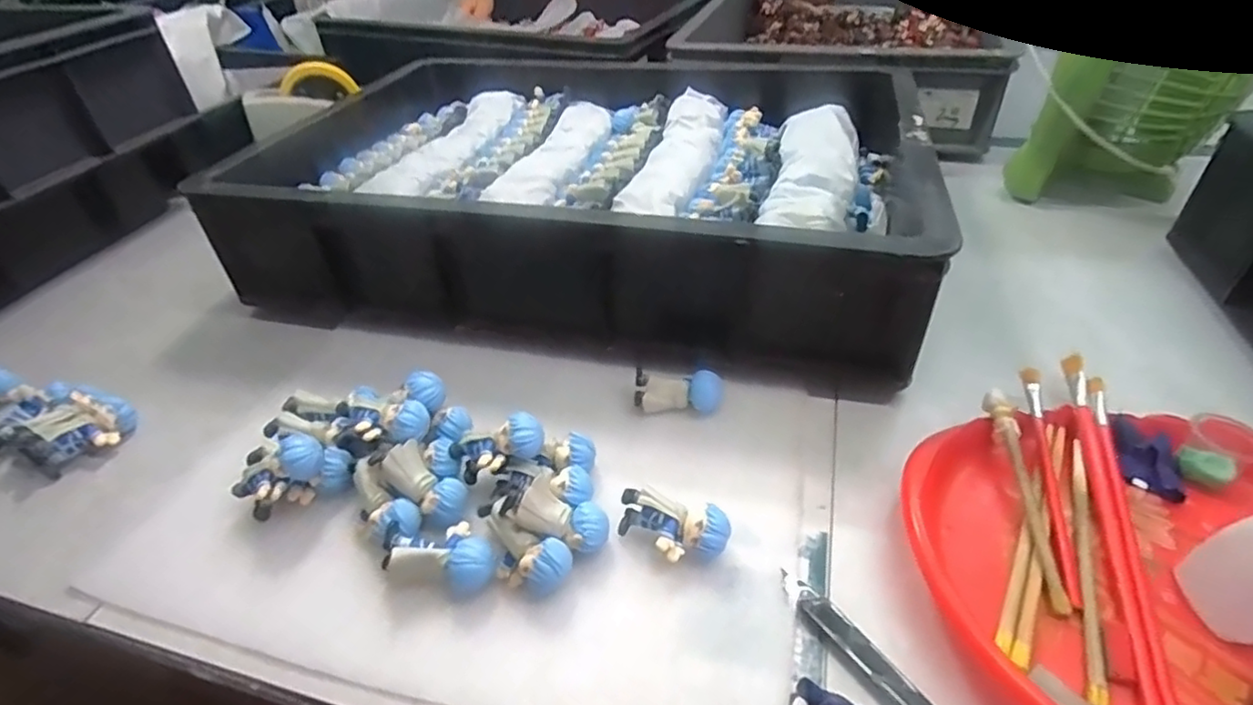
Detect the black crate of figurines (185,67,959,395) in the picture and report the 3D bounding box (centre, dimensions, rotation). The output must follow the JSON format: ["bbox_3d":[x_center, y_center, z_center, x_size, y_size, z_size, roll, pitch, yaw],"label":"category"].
[{"bbox_3d":[-0.026,-0.178,0.610,0.578,0.115,0.400,7,43,14],"label":"black crate of figurines"}]

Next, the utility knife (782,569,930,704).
[{"bbox_3d":[0.126,0.159,0.291,0.013,0.009,0.137,-24,46,-25],"label":"utility knife"}]

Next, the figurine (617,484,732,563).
[{"bbox_3d":[0.025,0.102,0.349,0.063,0.028,0.031,12,42,13],"label":"figurine"}]

